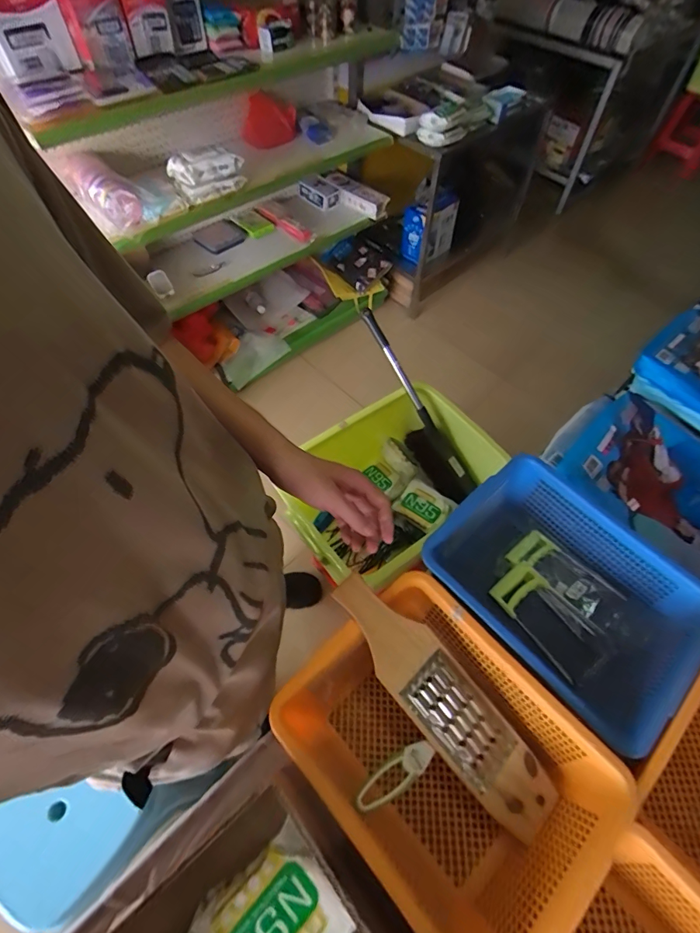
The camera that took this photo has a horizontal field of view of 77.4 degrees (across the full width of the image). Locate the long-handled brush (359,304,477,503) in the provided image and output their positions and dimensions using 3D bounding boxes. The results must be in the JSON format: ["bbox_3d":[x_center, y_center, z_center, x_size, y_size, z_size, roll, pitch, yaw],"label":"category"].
[{"bbox_3d":[0.164,-0.141,1.167,0.053,0.130,0.561,-32,93,-46],"label":"long-handled brush"}]

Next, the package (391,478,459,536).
[{"bbox_3d":[0.196,0.102,1.170,0.136,0.035,0.117,39,65,21],"label":"package"}]

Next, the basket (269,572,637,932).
[{"bbox_3d":[0.116,0.376,0.575,0.276,0.148,0.370,-38,66,-22],"label":"basket"}]

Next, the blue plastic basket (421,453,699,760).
[{"bbox_3d":[0.326,0.199,0.692,0.296,0.131,0.378,-36,65,-21],"label":"blue plastic basket"}]

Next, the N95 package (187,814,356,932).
[{"bbox_3d":[-0.082,0.489,0.463,0.134,0.036,0.122,-37,66,-22],"label":"N95 package"}]

